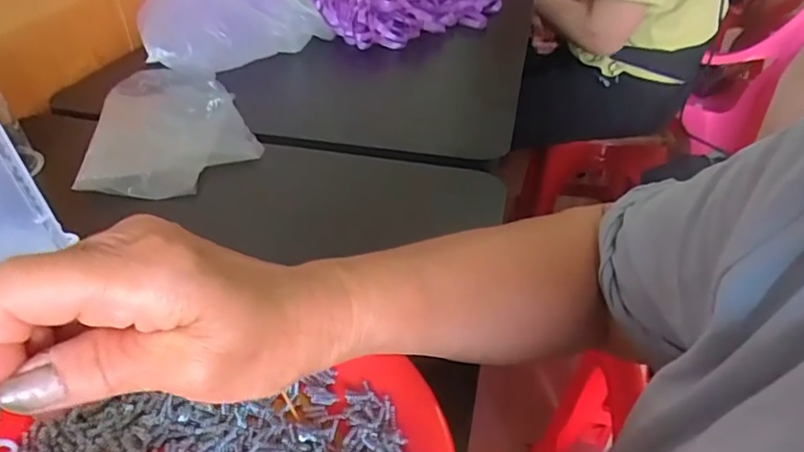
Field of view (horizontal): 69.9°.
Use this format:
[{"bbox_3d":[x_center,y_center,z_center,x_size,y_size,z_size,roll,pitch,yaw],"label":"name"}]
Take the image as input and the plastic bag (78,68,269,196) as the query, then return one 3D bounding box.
[{"bbox_3d":[-0.214,-0.098,0.548,0.141,0.030,0.208,-7,37,-11],"label":"plastic bag"}]

